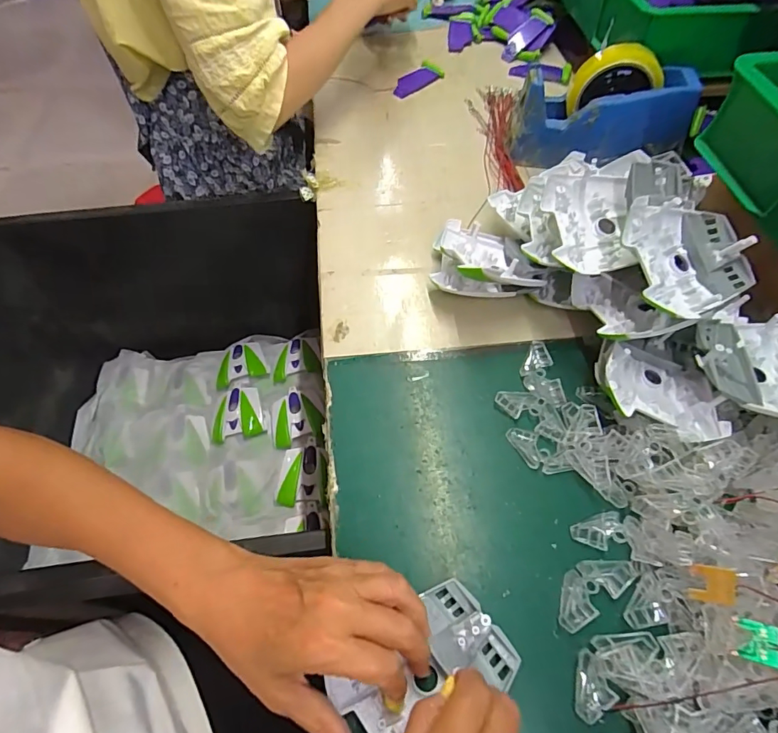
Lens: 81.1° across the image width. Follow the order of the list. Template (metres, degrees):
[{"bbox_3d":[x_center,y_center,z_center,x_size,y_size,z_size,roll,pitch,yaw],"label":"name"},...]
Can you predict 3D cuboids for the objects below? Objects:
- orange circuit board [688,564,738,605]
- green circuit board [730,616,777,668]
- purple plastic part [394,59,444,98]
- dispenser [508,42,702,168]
[{"bbox_3d":[0.216,0.146,0.303,0.028,0.004,0.025,-4,89,23],"label":"orange circuit board"},{"bbox_3d":[0.227,0.170,0.281,0.024,0.009,0.024,4,58,29],"label":"green circuit board"},{"bbox_3d":[0.041,-0.437,0.694,0.093,0.010,0.044,-37,66,-20],"label":"purple plastic part"},{"bbox_3d":[0.254,-0.308,0.544,0.199,0.104,0.076,0,59,1],"label":"dispenser"}]

